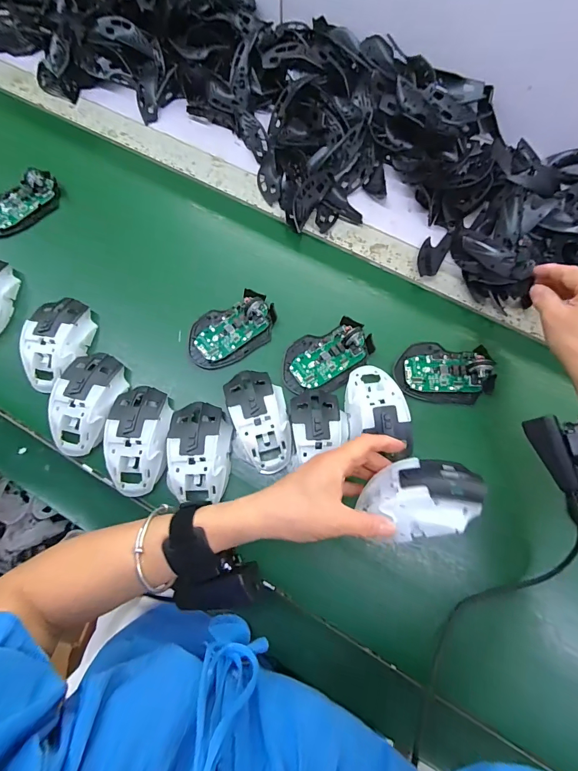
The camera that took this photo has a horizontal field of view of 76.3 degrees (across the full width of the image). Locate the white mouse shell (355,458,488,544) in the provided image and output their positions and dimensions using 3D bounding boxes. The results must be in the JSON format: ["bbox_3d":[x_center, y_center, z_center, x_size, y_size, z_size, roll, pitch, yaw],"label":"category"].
[{"bbox_3d":[0.110,0.092,0.309,0.092,0.042,0.061,-11,71,-3],"label":"white mouse shell"}]

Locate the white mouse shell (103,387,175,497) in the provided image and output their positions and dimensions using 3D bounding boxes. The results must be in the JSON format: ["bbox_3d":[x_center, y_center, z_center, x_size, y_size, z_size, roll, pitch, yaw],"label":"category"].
[{"bbox_3d":[-0.164,0.059,0.407,0.066,0.039,0.118,-4,71,-1],"label":"white mouse shell"}]

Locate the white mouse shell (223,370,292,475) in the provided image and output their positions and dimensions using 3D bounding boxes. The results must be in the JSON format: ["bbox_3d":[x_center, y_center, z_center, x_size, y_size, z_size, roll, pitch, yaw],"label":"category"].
[{"bbox_3d":[-0.033,0.036,0.410,0.064,0.034,0.119,-14,72,-5],"label":"white mouse shell"}]

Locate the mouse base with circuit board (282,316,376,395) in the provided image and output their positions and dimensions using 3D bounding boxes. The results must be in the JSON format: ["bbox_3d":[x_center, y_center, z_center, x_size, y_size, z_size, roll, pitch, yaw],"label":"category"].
[{"bbox_3d":[0.045,-0.037,0.444,0.116,0.019,0.073,-34,74,-10],"label":"mouse base with circuit board"}]

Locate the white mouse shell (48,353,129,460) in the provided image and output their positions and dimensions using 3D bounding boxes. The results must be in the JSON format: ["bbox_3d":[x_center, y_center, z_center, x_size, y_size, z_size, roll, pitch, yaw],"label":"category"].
[{"bbox_3d":[-0.230,0.019,0.420,0.073,0.035,0.119,3,71,1],"label":"white mouse shell"}]

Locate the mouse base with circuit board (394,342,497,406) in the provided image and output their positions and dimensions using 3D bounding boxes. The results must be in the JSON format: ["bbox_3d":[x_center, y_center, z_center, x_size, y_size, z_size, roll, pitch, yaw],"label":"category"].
[{"bbox_3d":[0.188,-0.019,0.438,0.113,0.024,0.073,11,72,5],"label":"mouse base with circuit board"}]

